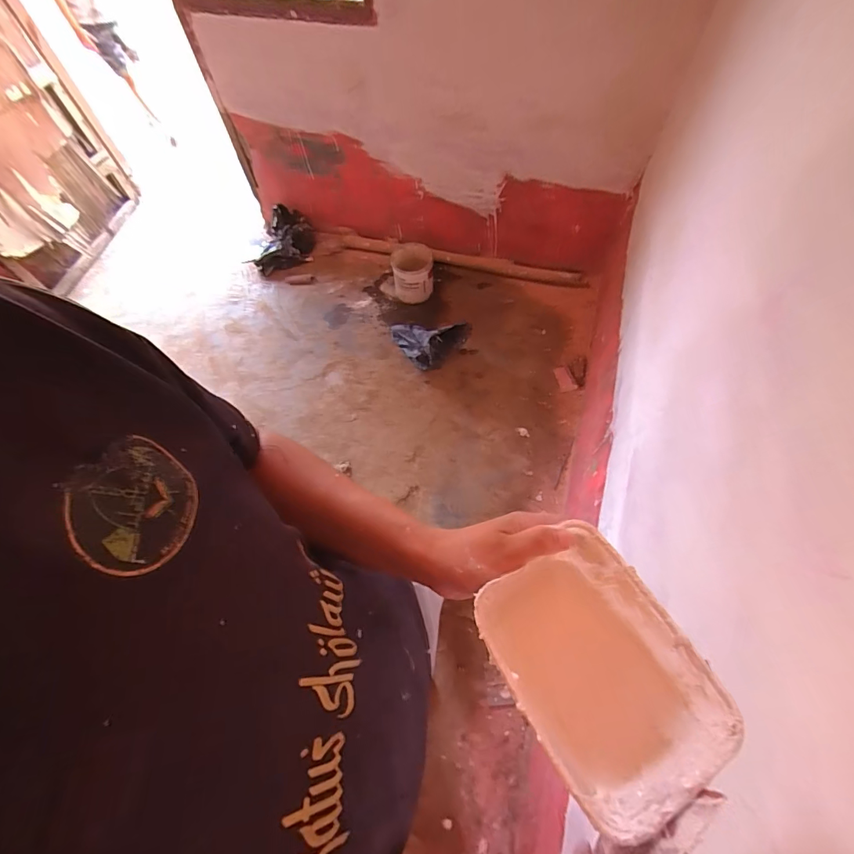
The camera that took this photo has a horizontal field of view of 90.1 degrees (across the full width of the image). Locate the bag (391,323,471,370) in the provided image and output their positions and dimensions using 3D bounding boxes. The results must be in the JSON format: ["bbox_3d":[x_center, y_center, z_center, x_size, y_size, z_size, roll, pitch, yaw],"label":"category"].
[{"bbox_3d":[-0.016,-0.362,1.815,0.348,0.176,0.189,20,67,12],"label":"bag"}]

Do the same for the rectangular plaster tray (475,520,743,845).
[{"bbox_3d":[0.122,0.177,0.321,0.121,0.073,0.159,-28,69,-10],"label":"rectangular plaster tray"}]

